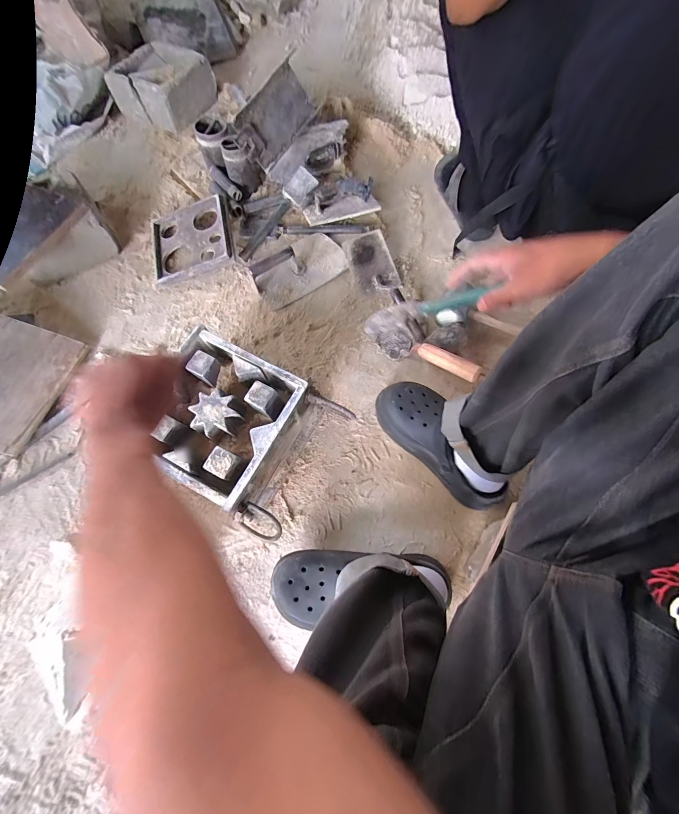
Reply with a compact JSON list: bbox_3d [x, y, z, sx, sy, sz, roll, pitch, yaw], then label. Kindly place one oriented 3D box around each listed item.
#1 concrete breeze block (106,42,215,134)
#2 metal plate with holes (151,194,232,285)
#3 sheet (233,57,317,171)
[{"bbox_3d":[-0.485,-0.889,0.924,0.232,0.091,0.206,28,75,9],"label":"concrete breeze block"},{"bbox_3d":[-0.338,-0.376,0.762,0.192,0.025,0.182,-13,74,12],"label":"metal plate with holes"},{"bbox_3d":[-0.134,-0.625,0.717,0.011,0.099,0.200,20,74,41],"label":"sheet"}]

